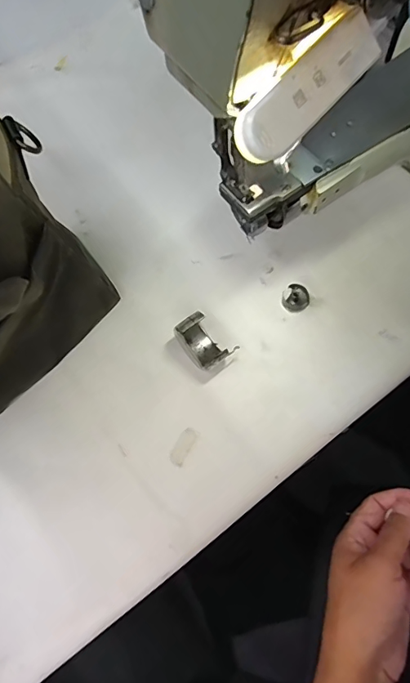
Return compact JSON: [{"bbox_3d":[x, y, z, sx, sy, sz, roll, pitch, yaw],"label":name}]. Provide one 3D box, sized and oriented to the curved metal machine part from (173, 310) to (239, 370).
[{"bbox_3d":[0.000,0.002,0.402,0.032,0.038,0.046,-43,72,-13],"label":"curved metal machine part"}]

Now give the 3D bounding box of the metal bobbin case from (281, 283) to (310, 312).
[{"bbox_3d":[0.084,-0.040,0.431,0.025,0.009,0.024,31,73,14],"label":"metal bobbin case"}]

